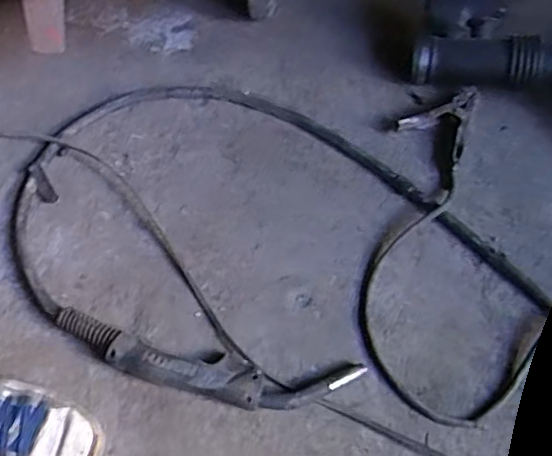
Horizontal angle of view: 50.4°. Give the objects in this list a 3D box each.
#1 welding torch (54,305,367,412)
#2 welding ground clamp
[{"bbox_3d":[-0.088,0.161,0.685,0.359,0.039,0.066,10,57,5],"label":"welding torch"},{"bbox_3d":[0.237,-0.142,0.906,0.107,0.028,0.234,18,58,10],"label":"welding ground clamp"}]

